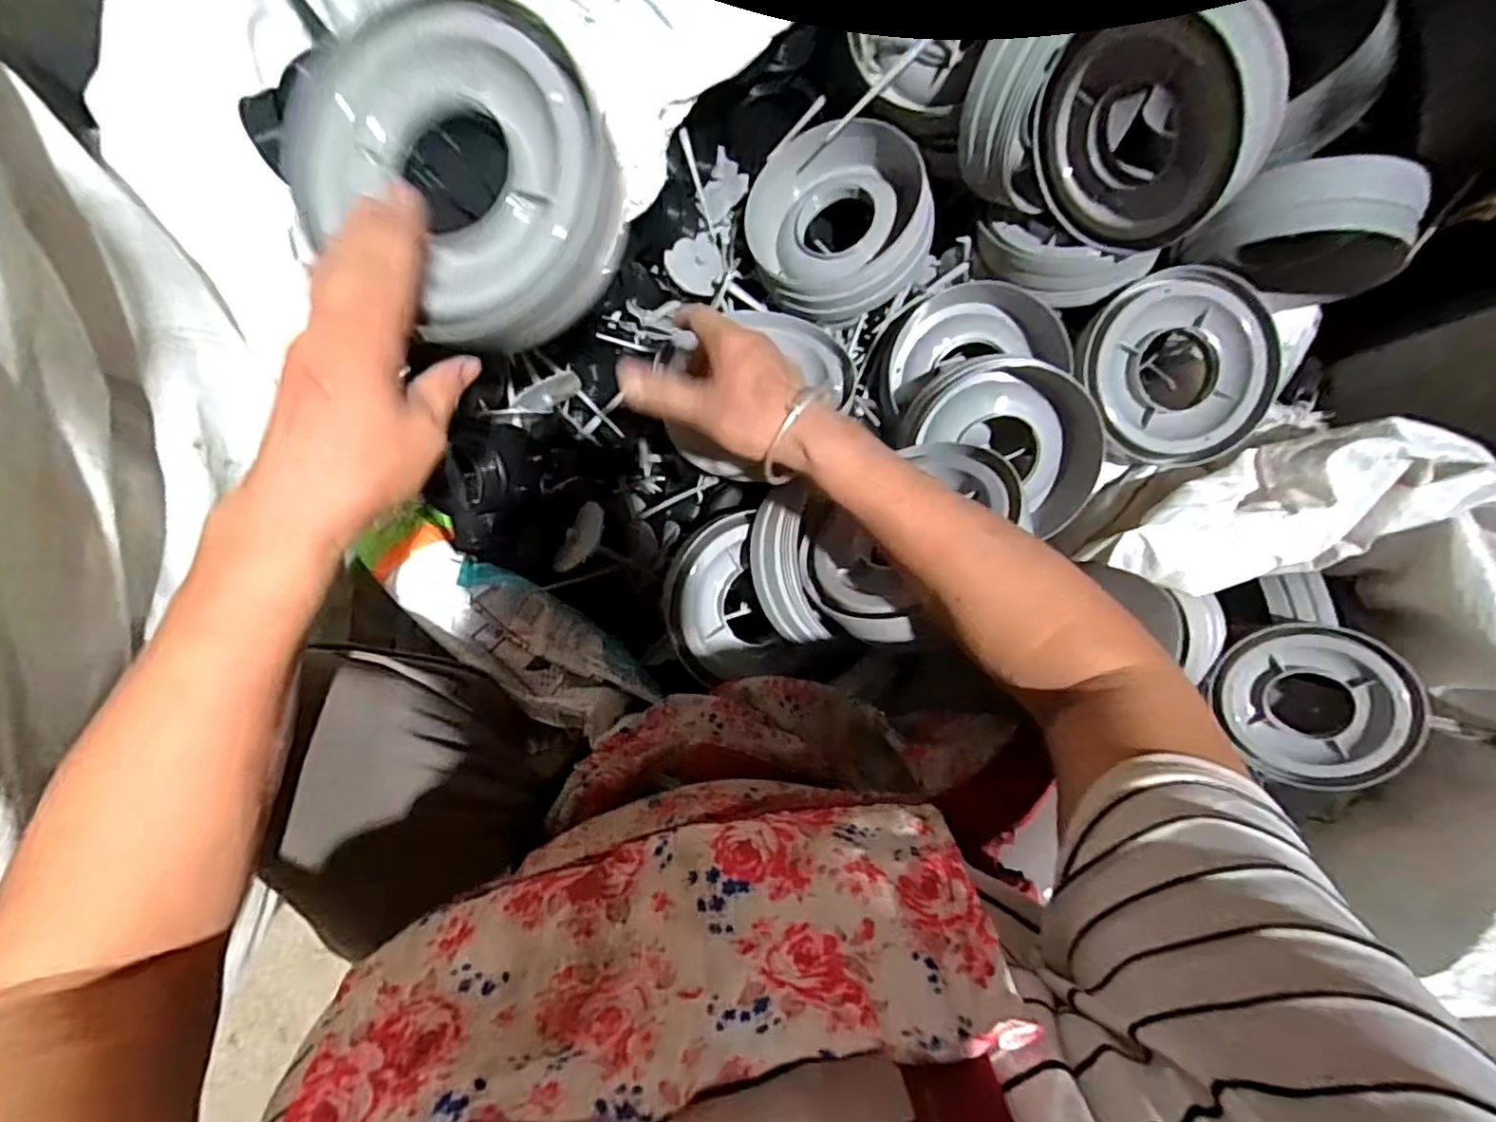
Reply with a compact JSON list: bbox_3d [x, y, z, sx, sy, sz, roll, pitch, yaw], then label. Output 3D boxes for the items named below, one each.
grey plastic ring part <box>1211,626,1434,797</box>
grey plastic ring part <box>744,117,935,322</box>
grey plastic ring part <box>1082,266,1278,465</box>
[{"bbox_3d":[0.577,0.151,0.660,0.164,0.037,0.167,9,107,34],"label":"grey plastic ring part"},{"bbox_3d":[0.083,-0.305,0.584,0.159,0.069,0.171,-9,84,20],"label":"grey plastic ring part"},{"bbox_3d":[0.384,-0.169,0.561,0.177,0.050,0.159,-18,88,-9],"label":"grey plastic ring part"}]

